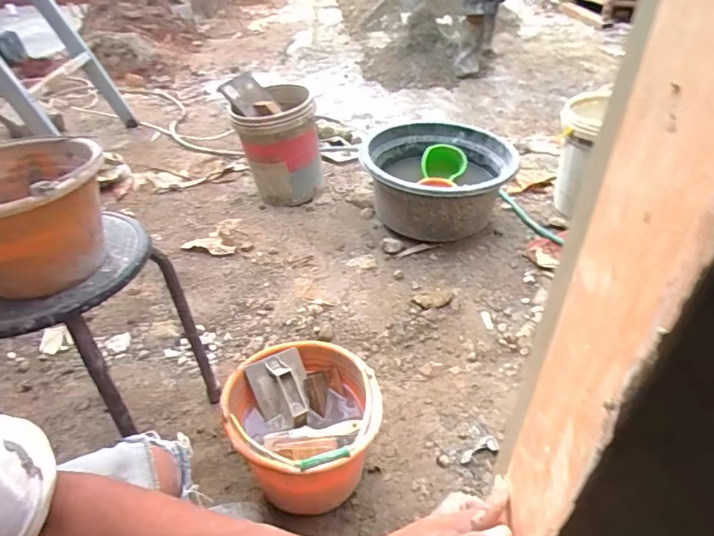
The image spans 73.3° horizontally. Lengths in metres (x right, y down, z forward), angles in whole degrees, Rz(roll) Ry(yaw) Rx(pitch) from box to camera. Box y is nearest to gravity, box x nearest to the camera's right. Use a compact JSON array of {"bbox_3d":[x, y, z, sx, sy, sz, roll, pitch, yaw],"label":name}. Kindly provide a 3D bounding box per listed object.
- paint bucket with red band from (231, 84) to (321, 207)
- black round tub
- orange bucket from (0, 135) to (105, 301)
[{"bbox_3d":[-0.310,-0.478,1.886,0.300,0.385,0.358,-10,39,-7],"label":"paint bucket with red band"},{"bbox_3d":[0.285,-0.305,1.678,0.485,0.240,0.466,-1,39,1],"label":"black round tub"},{"bbox_3d":[-0.488,-0.076,0.696,0.247,0.159,0.248,-1,39,1],"label":"orange bucket"}]

